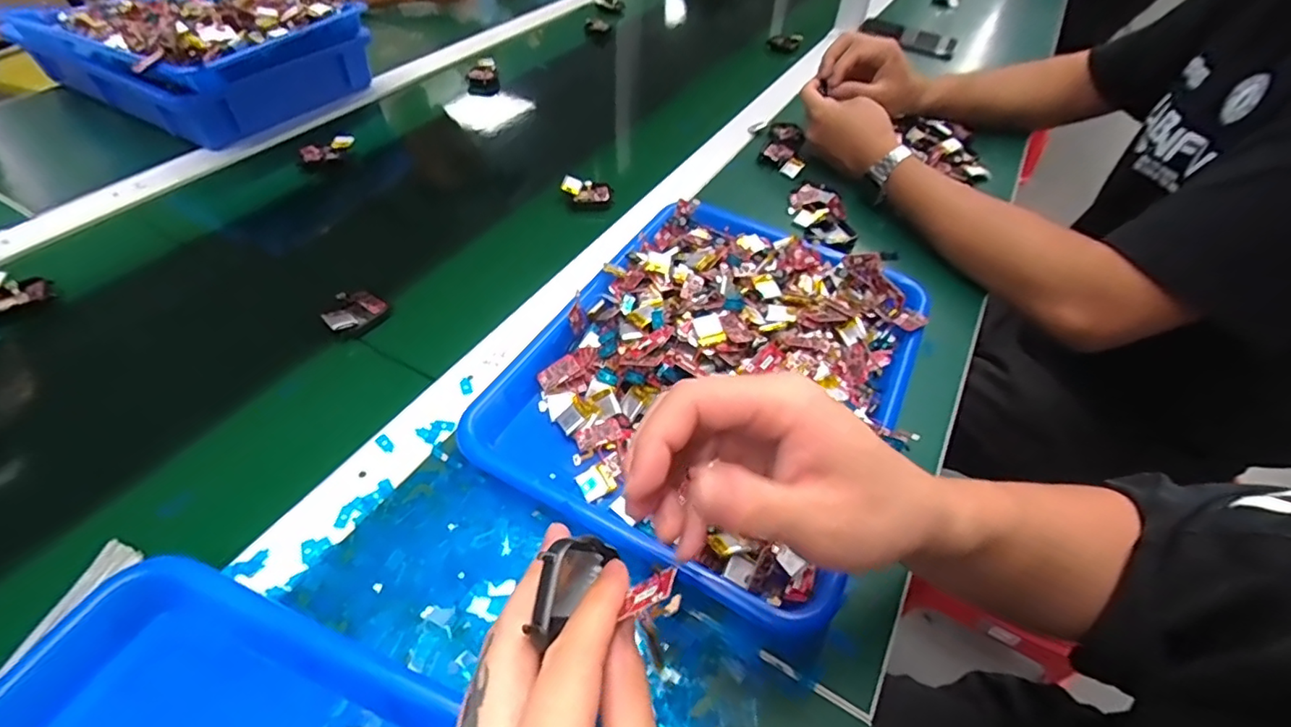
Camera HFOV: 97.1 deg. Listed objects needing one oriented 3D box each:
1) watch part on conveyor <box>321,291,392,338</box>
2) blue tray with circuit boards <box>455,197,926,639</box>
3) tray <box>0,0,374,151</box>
[{"bbox_3d":[-0.235,-0.041,0.459,0.038,0.012,0.046,28,52,19],"label":"watch part on conveyor"},{"bbox_3d":[0.057,-0.009,0.424,0.253,0.055,0.332,26,52,17],"label":"blue tray with circuit boards"},{"bbox_3d":[-0.520,-0.375,0.662,0.312,0.105,0.236,22,51,14],"label":"tray"}]

